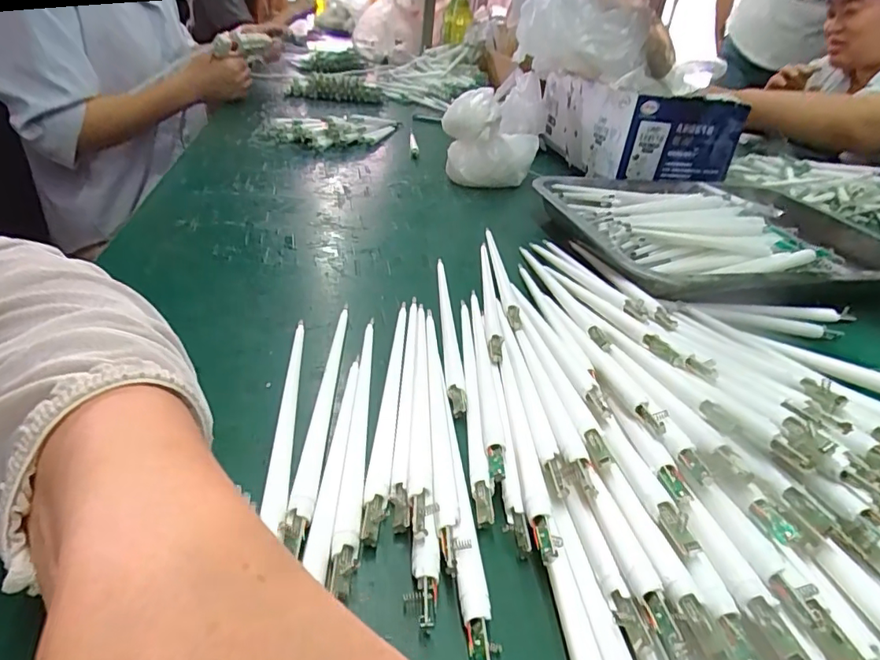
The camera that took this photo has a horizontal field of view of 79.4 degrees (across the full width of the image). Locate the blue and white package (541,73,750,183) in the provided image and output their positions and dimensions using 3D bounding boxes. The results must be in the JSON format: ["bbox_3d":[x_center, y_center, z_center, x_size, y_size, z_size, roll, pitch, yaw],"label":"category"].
[{"bbox_3d":[0.268,-0.300,0.768,0.175,0.107,0.261,-3,35,-13],"label":"blue and white package"}]

